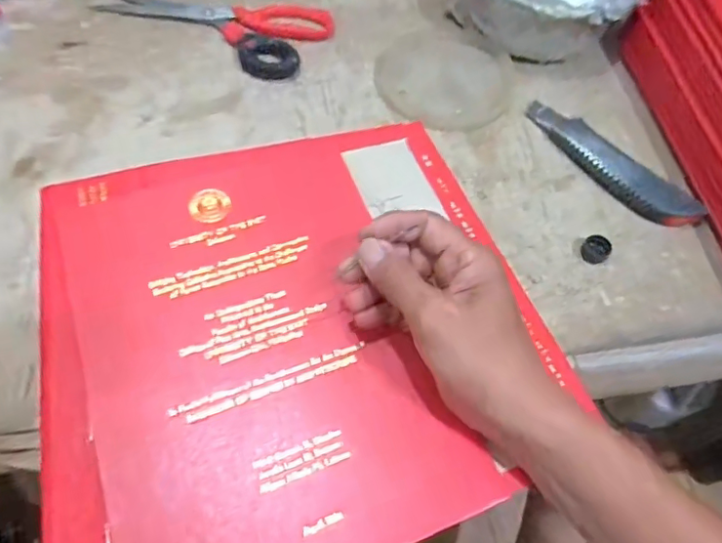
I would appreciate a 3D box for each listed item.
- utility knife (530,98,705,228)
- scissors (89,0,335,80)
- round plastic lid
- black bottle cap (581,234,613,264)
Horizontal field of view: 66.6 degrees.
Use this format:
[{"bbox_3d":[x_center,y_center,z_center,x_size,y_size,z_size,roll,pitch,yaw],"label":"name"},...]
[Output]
[{"bbox_3d":[0.201,-0.092,0.451,0.038,0.024,0.162,-36,68,-22],"label":"utility knife"},{"bbox_3d":[-0.144,-0.246,0.528,0.224,0.012,0.102,19,60,7],"label":"scissors"},{"bbox_3d":[0.074,-0.179,0.506,0.124,0.008,0.124,2,60,-3],"label":"round plastic lid"},{"bbox_3d":[0.177,-0.017,0.414,0.020,0.014,0.020,2,60,-3],"label":"black bottle cap"}]

